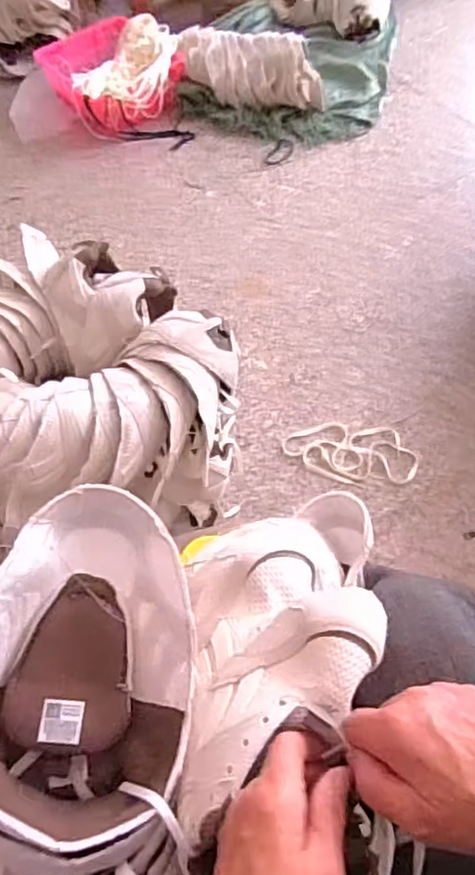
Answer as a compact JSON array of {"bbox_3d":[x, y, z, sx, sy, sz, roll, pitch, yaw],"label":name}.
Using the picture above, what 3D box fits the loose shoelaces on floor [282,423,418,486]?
[{"bbox_3d":[0.195,0.028,1.029,0.226,0.013,0.118,6,60,8],"label":"loose shoelaces on floor"}]

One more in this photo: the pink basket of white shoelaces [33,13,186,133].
[{"bbox_3d":[-0.333,-1.003,1.608,0.322,0.119,0.382,-28,60,-11],"label":"pink basket of white shoelaces"}]

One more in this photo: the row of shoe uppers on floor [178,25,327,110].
[{"bbox_3d":[0.040,-0.960,1.541,0.392,0.130,0.164,8,60,10],"label":"row of shoe uppers on floor"}]

